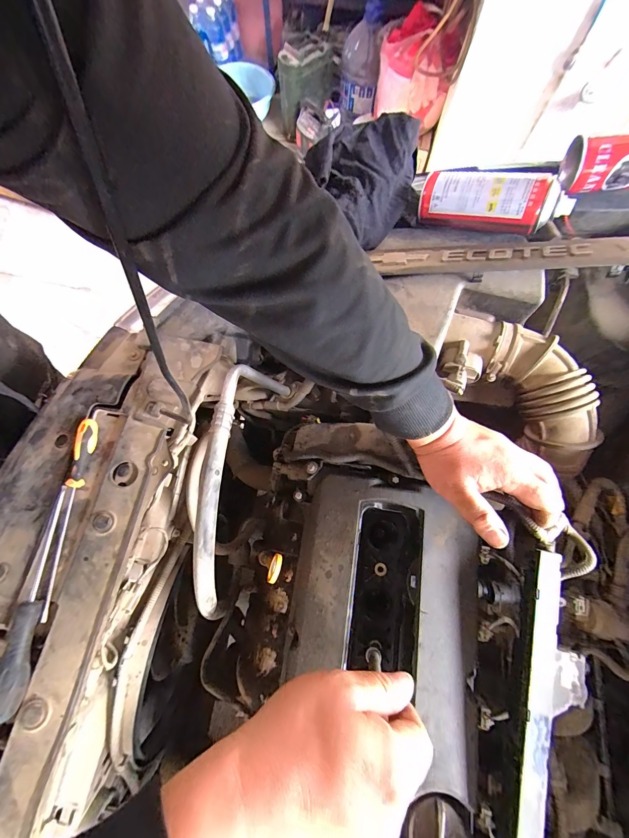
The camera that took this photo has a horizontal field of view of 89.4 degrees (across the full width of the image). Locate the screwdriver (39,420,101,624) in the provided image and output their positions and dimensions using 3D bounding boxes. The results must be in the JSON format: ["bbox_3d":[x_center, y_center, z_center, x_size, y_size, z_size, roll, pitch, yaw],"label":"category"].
[{"bbox_3d":[-0.295,0.112,0.378,0.020,0.022,0.227,2,72,1],"label":"screwdriver"}]

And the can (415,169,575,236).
[{"bbox_3d":[0.240,-0.299,0.431,0.188,0.055,0.061,20,72,20],"label":"can"}]

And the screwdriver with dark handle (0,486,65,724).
[{"bbox_3d":[-0.313,0.192,0.346,0.026,0.031,0.219,-1,72,0],"label":"screwdriver with dark handle"}]

